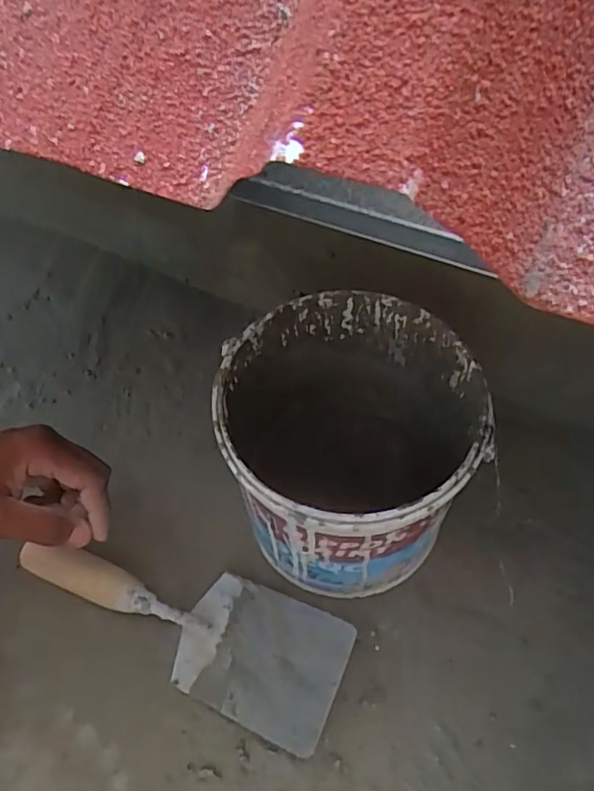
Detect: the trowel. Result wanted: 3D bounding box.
[{"bbox_3d":[-0.097,0.178,0.470,0.277,0.052,0.093,20,62,15],"label":"trowel"}]

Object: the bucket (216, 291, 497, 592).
[{"bbox_3d":[0.039,0.047,0.458,0.176,0.187,0.177,-2,58,3],"label":"bucket"}]

